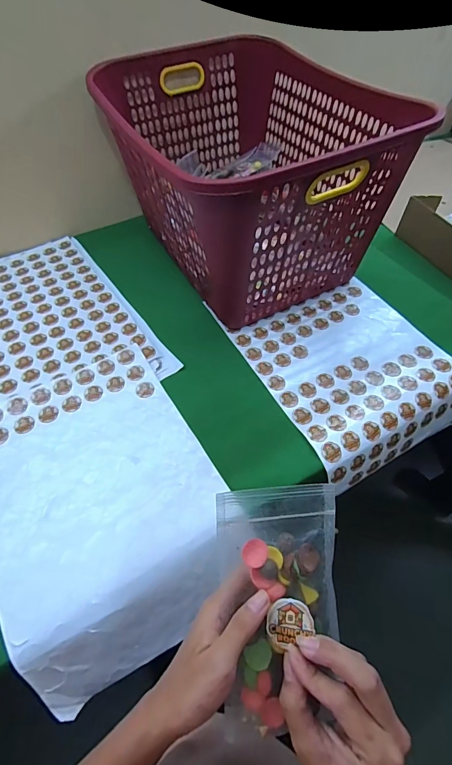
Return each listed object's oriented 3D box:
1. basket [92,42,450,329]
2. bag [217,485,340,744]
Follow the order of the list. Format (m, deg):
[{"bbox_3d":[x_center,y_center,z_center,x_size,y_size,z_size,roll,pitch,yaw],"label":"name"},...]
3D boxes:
[{"bbox_3d":[0.038,-0.412,0.733,0.406,0.309,0.550,-24,58,-18],"label":"basket"},{"bbox_3d":[0.044,0.165,0.262,0.094,0.020,0.165,0,82,-14],"label":"bag"}]

